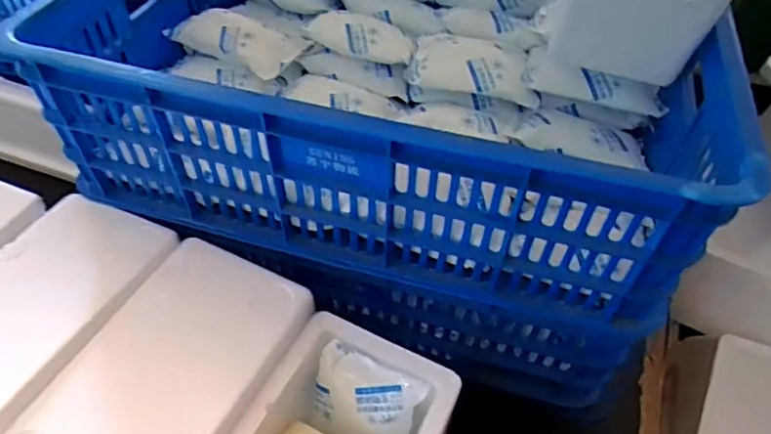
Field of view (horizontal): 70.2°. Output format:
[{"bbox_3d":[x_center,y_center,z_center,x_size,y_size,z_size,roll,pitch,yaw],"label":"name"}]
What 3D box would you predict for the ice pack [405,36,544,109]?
[{"bbox_3d":[0.100,-0.165,0.617,0.142,0.047,0.076,11,50,7],"label":"ice pack"}]

